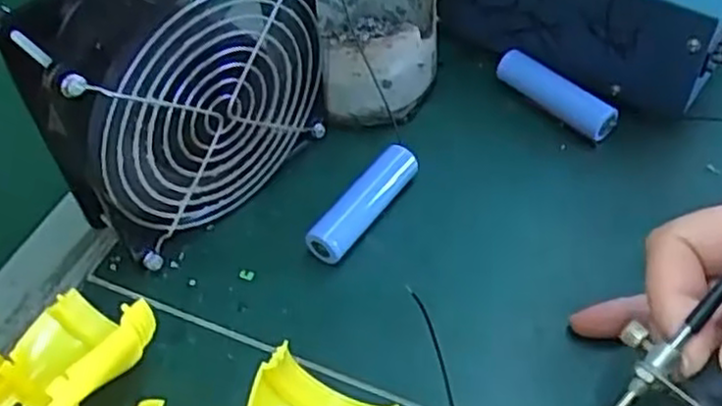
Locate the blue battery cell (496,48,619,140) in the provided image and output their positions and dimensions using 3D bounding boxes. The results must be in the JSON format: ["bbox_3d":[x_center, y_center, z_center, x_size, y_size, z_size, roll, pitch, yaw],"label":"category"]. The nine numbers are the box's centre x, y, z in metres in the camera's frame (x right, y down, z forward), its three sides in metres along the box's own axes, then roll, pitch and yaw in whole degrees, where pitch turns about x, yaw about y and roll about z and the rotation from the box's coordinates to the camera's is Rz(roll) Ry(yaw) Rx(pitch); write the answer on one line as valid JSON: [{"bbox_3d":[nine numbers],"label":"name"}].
[{"bbox_3d":[0.102,-0.056,0.383,0.017,0.023,0.066,-36,59,-25],"label":"blue battery cell"}]

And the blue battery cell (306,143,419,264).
[{"bbox_3d":[0.002,0.001,0.343,0.016,0.020,0.066,29,57,23],"label":"blue battery cell"}]

